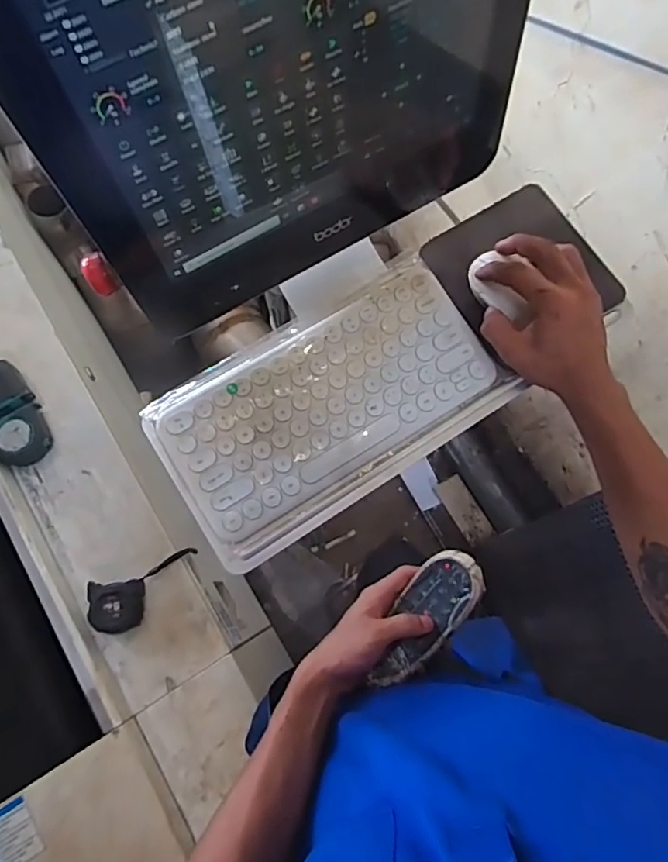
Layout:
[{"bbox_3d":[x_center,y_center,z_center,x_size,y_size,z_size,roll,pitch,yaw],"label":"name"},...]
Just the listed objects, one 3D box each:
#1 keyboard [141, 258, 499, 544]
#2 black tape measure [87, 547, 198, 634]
[{"bbox_3d":[-0.007,-0.033,0.498,0.283,0.017,0.145,-32,77,-8],"label":"keyboard"},{"bbox_3d":[-0.259,0.218,0.752,0.131,0.041,0.075,-19,76,-5],"label":"black tape measure"}]

